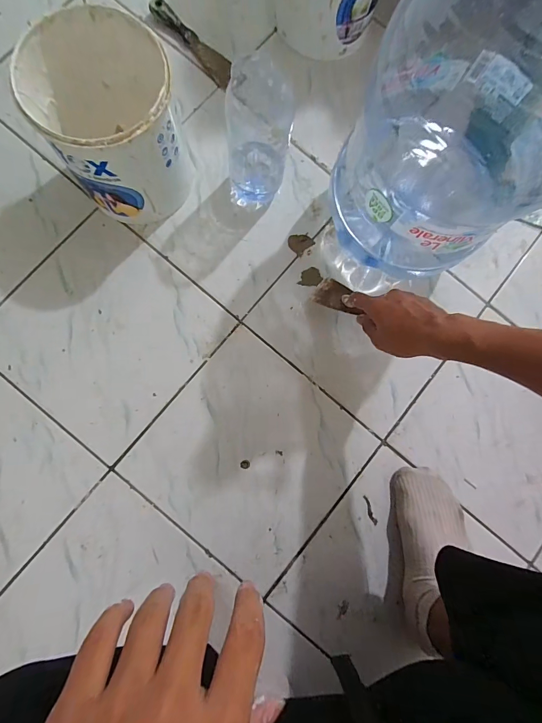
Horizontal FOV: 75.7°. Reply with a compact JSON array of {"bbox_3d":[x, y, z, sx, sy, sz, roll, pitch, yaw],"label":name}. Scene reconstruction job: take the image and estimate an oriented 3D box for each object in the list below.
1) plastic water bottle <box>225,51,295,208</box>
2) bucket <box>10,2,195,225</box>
[{"bbox_3d":[-0.017,-0.318,0.499,0.086,0.189,0.095,8,83,-3],"label":"plastic water bottle"},{"bbox_3d":[-0.210,-0.318,0.487,0.164,0.183,0.179,0,83,-4],"label":"bucket"}]

